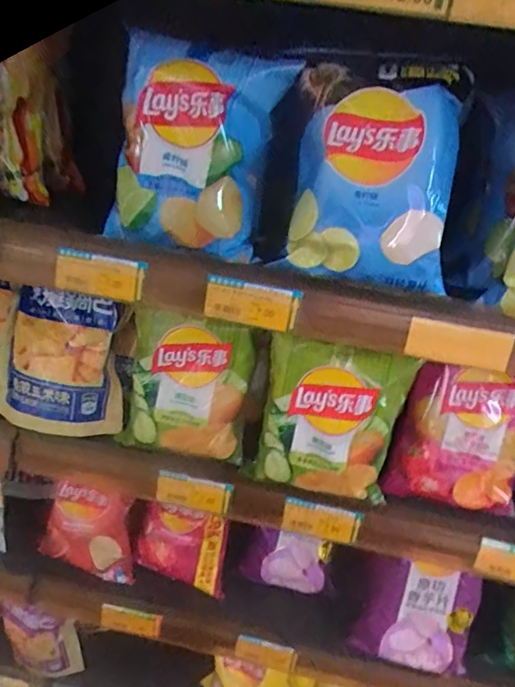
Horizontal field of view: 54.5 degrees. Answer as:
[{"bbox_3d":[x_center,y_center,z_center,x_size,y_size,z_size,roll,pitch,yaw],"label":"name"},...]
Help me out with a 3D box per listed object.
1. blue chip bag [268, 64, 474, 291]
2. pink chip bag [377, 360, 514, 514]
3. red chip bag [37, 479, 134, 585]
[{"bbox_3d":[0.100,-0.145,0.439,0.146,0.162,0.083,10,29,4],"label":"blue chip bag"},{"bbox_3d":[0.244,0.111,0.591,0.129,0.171,0.058,22,7,4],"label":"pink chip bag"},{"bbox_3d":[-0.256,0.278,0.739,0.146,0.132,0.057,8,29,1],"label":"red chip bag"}]

